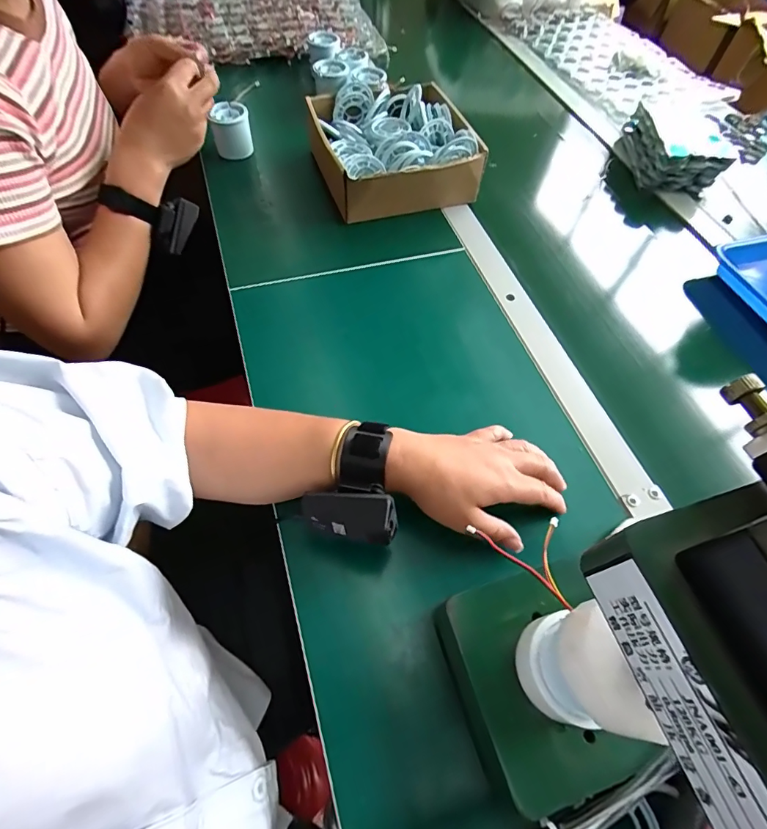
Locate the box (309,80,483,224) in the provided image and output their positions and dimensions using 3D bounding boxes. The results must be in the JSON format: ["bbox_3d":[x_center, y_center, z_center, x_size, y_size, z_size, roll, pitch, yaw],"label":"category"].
[{"bbox_3d":[0.009,-0.389,0.638,0.207,0.082,0.220,-15,61,-13],"label":"box"}]

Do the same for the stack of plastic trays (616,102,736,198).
[{"bbox_3d":[0.469,-0.441,0.718,0.117,0.073,0.200,3,58,-2],"label":"stack of plastic trays"}]

